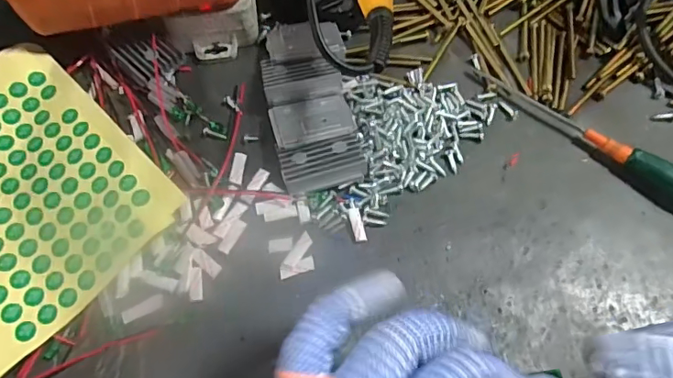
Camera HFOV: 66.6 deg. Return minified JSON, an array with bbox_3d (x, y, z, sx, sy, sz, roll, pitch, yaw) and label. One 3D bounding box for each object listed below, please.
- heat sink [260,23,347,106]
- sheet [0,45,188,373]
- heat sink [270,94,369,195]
[{"bbox_3d":[-0.020,-0.077,0.311,0.048,0.011,0.057,-5,67,-2],"label":"heat sink"},{"bbox_3d":[-0.177,0.000,0.274,0.150,0.023,0.131,42,73,16],"label":"sheet"},{"bbox_3d":[-0.010,-0.026,0.289,0.047,0.013,0.053,-12,68,-5],"label":"heat sink"}]

